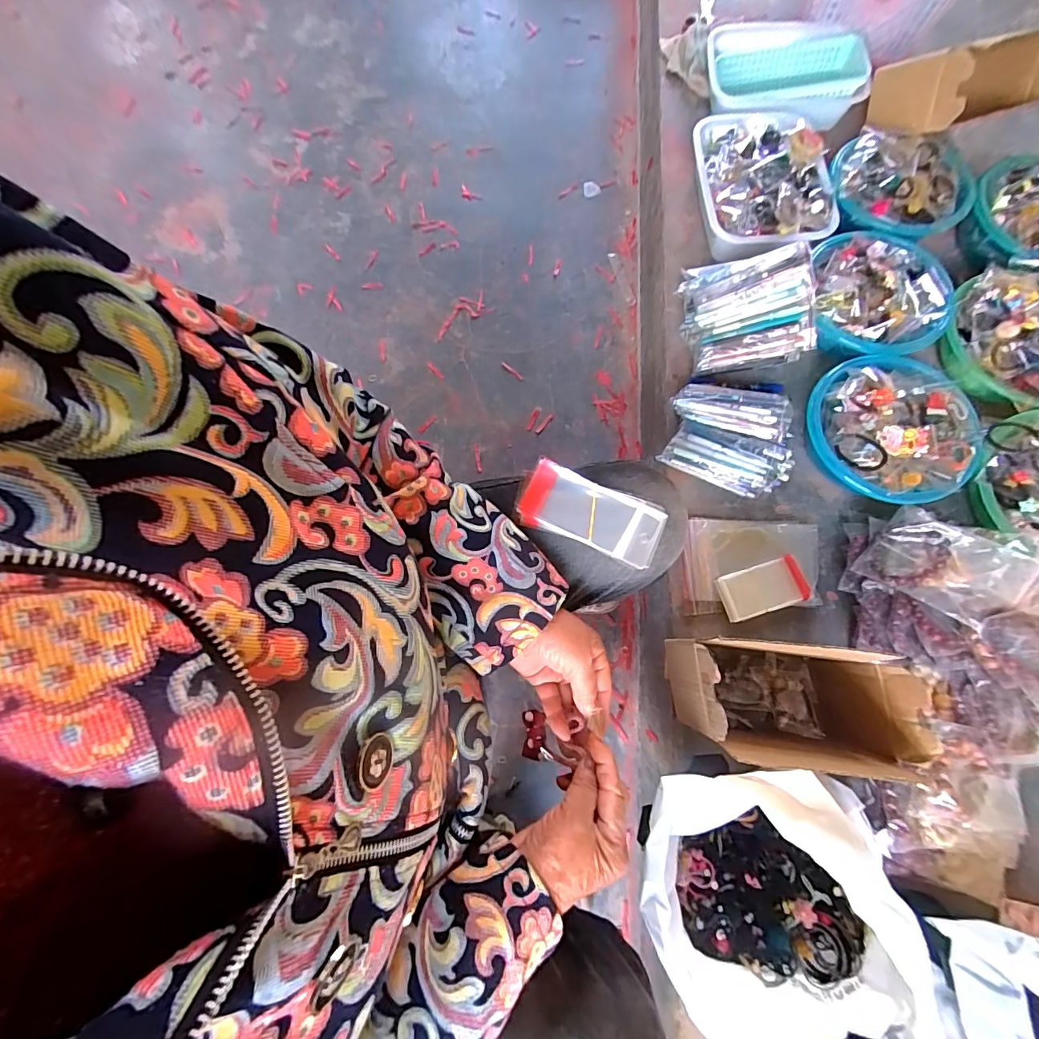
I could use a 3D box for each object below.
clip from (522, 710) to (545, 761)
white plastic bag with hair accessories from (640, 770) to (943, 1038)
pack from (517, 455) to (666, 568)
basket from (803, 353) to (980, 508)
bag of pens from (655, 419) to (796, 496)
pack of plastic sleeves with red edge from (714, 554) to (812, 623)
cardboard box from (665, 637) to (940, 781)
[{"bbox_3d":[0.012,0.186,0.387,0.018,0.010,0.038,1,66,1],"label":"clip"},{"bbox_3d":[0.250,0.405,0.468,0.220,0.201,0.269,-21,75,-5],"label":"white plastic bag with hair accessories"},{"bbox_3d":[0.062,-0.005,0.391,0.125,0.016,0.058,22,90,5],"label":"pack"},{"bbox_3d":[0.528,-0.123,0.648,0.195,0.088,0.216,-17,74,-4],"label":"basket"},{"bbox_3d":[0.308,-0.088,0.663,0.183,0.053,0.078,21,75,7],"label":"bag of pens"},{"bbox_3d":[0.344,0.097,0.630,0.119,0.007,0.064,-17,74,-4],"label":"pack of plastic sleeves with red edge"},{"bbox_3d":[0.300,0.208,0.519,0.207,0.165,0.112,2,74,1],"label":"cardboard box"}]

